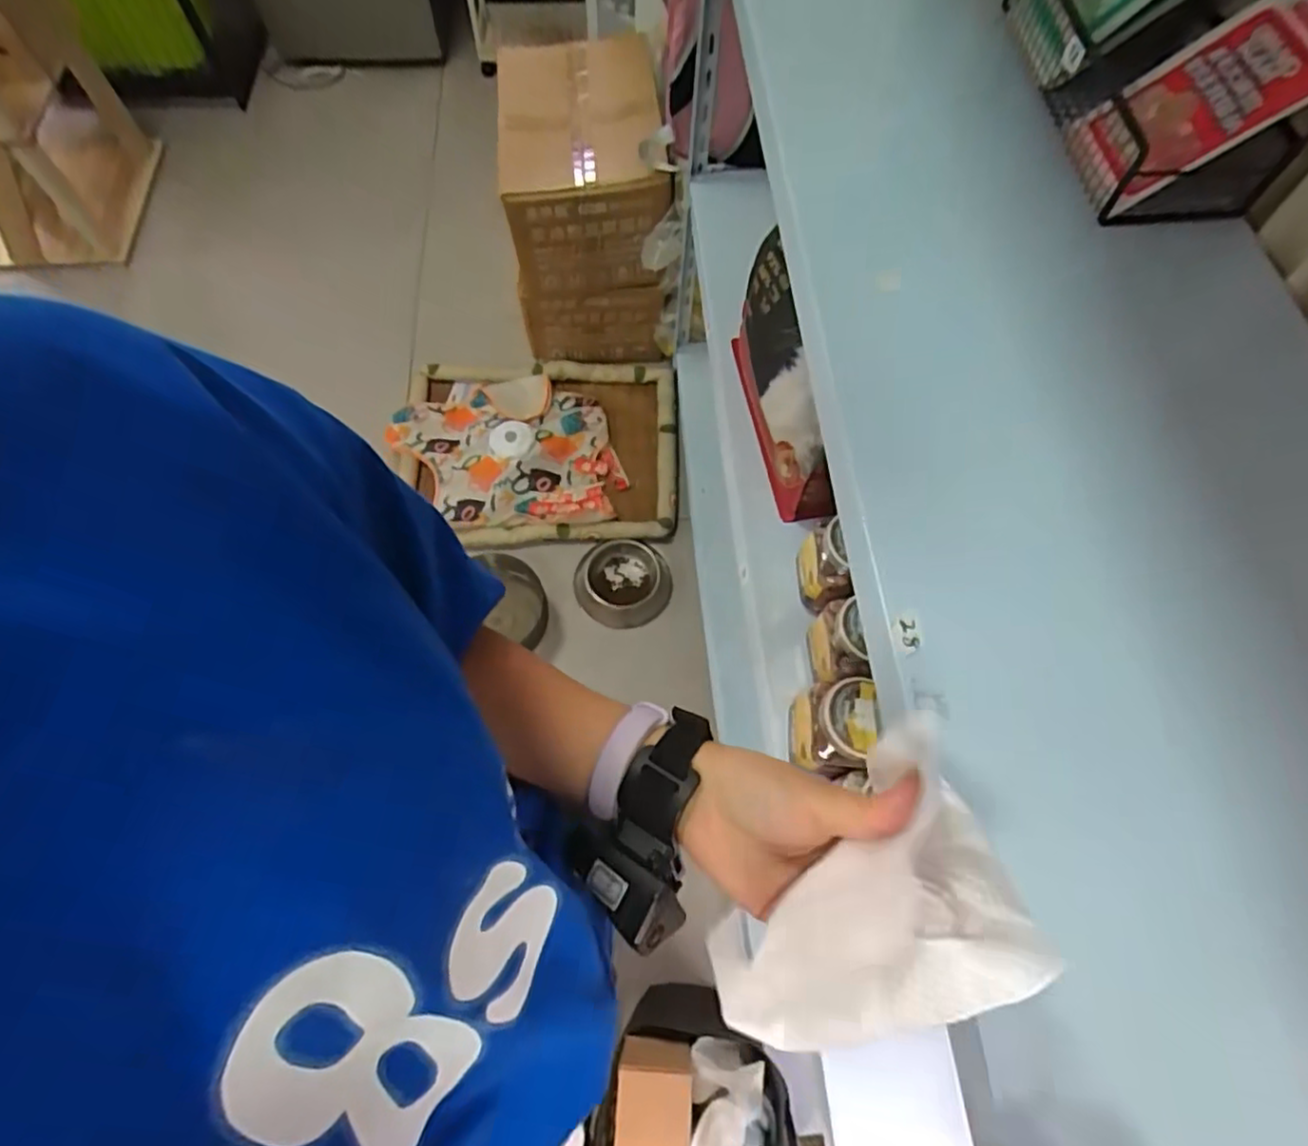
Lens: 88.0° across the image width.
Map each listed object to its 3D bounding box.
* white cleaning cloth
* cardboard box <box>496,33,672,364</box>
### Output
[{"bbox_3d":[0.090,0.134,0.266,0.095,0.055,0.133,43,72,15],"label":"white cleaning cloth"},{"bbox_3d":[-0.141,-0.729,1.395,0.287,0.455,0.375,-6,67,-4],"label":"cardboard box"}]

